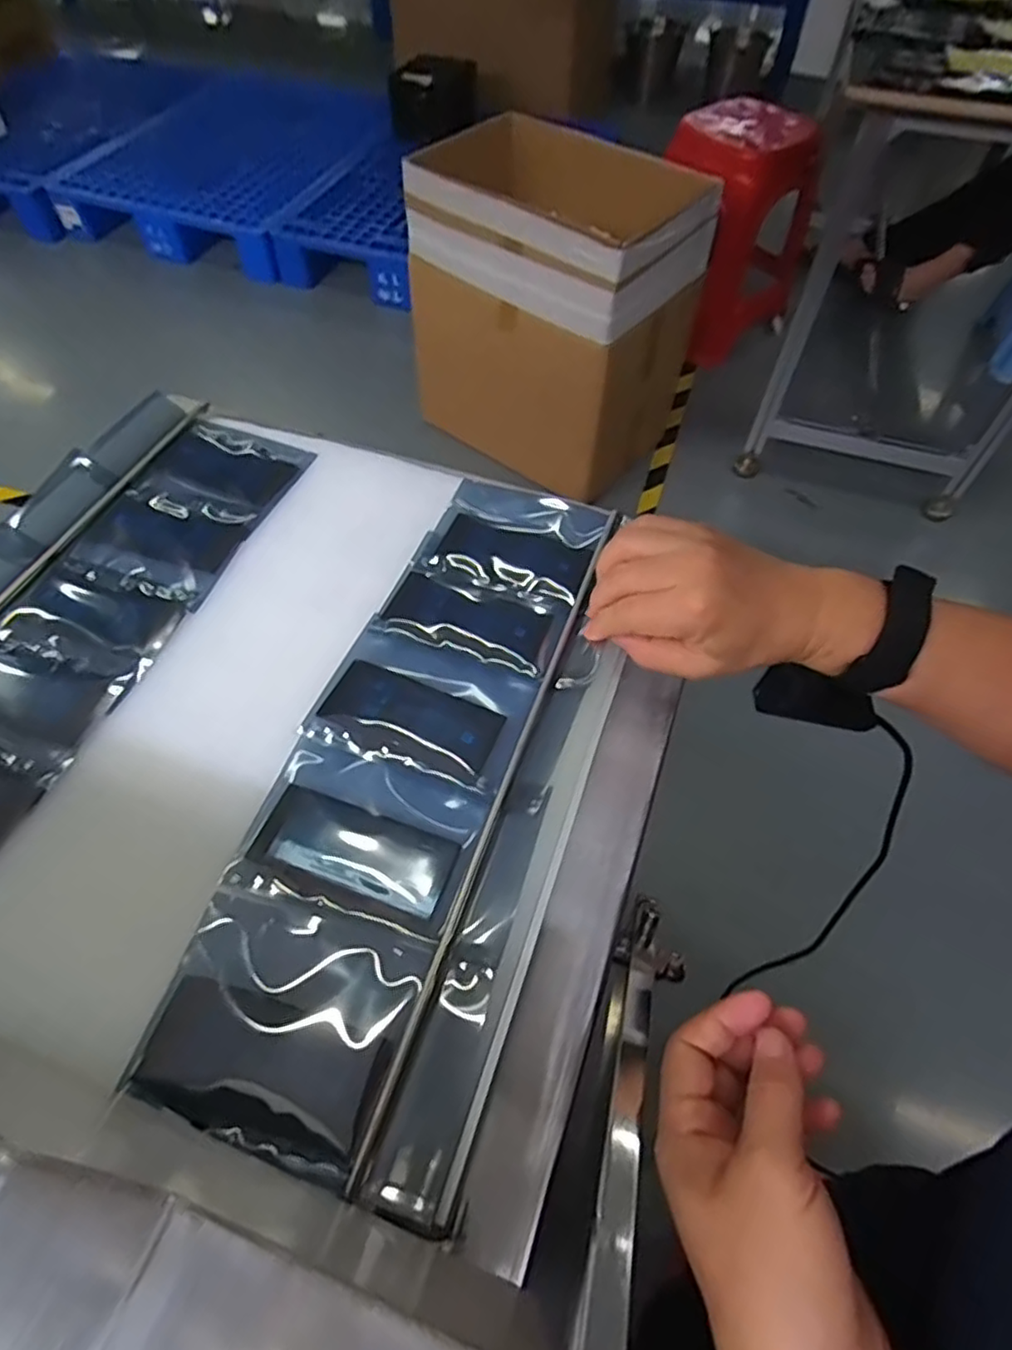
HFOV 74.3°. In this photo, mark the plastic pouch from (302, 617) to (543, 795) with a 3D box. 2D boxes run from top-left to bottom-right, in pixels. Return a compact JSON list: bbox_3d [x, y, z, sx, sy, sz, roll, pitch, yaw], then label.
[{"bbox_3d":[-0.048,0.017,0.389,0.116,0.006,0.081,17,58,10],"label":"plastic pouch"}]

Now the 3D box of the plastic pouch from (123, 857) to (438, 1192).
[{"bbox_3d":[-0.100,0.153,0.303,0.108,0.021,0.098,16,58,9],"label":"plastic pouch"}]

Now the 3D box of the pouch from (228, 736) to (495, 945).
[{"bbox_3d":[-0.073,0.081,0.347,0.111,0.005,0.081,14,57,8],"label":"pouch"}]

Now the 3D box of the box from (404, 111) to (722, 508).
[{"bbox_3d":[0.088,-0.806,1.500,0.603,0.557,0.481,22,59,13],"label":"box"}]

